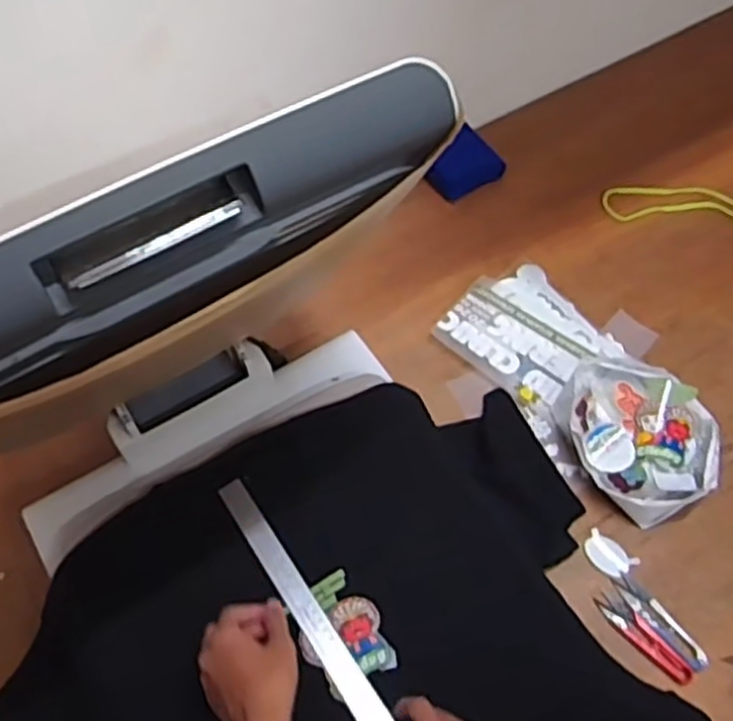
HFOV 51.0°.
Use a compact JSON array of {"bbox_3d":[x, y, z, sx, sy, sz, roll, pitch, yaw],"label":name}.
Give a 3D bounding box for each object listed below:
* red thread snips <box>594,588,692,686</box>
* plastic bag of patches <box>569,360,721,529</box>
[{"bbox_3d":[0.298,0.300,0.824,0.032,0.006,0.111,-33,64,-17],"label":"red thread snips"},{"bbox_3d":[0.325,0.086,0.915,0.148,0.051,0.193,-22,61,-12],"label":"plastic bag of patches"}]

